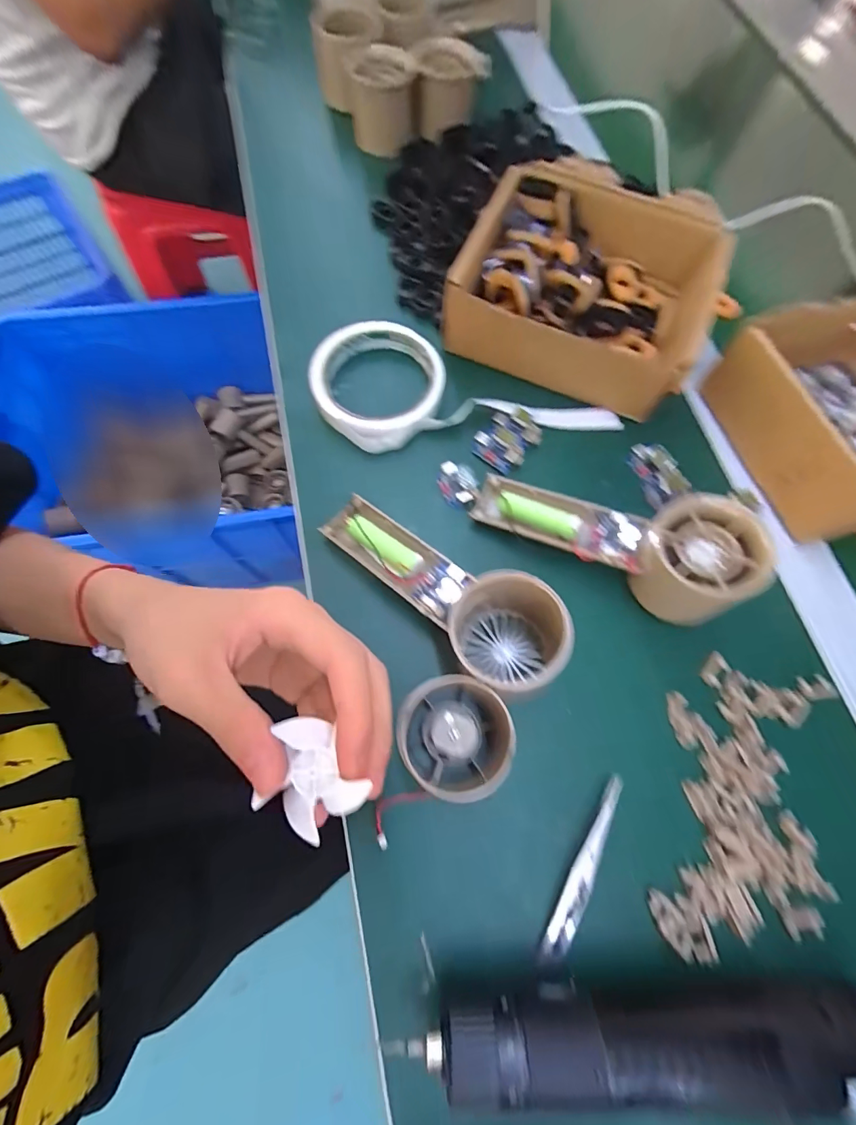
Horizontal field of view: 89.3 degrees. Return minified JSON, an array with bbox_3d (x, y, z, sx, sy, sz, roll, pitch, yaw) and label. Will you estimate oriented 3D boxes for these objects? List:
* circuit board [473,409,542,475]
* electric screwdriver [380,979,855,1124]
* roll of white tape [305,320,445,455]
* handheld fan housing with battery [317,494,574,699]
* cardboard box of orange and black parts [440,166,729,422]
[{"bbox_3d":[0.056,-0.086,0.305,0.036,0.008,0.045,41,74,10],"label":"circuit board"},{"bbox_3d":[0.100,0.206,0.188,0.213,0.036,0.031,0,71,-3],"label":"electric screwdriver"},{"bbox_3d":[-0.035,-0.128,0.310,0.091,0.022,0.099,1,71,-3],"label":"roll of white tape"},{"bbox_3d":[0.006,0.017,0.255,0.159,0.055,0.056,33,76,24],"label":"handheld fan housing with battery"},{"bbox_3d":[0.118,-0.200,0.316,0.182,0.051,0.155,21,71,4],"label":"cardboard box of orange and black parts"}]

